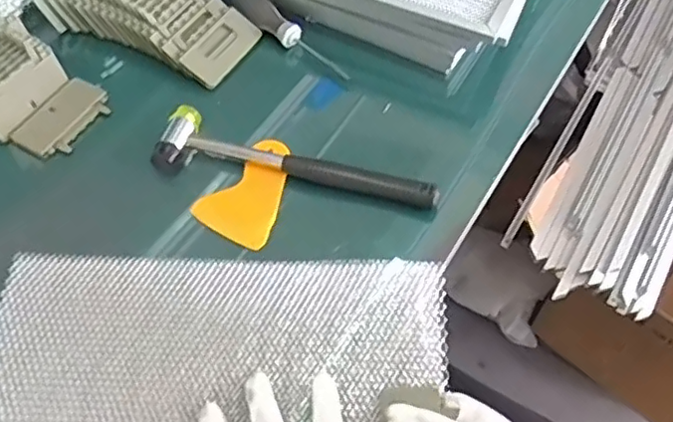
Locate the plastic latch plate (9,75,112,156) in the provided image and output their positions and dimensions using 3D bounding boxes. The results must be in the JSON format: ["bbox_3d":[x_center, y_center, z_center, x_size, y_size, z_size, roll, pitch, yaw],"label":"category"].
[{"bbox_3d":[-0.248,-0.084,0.583,0.053,0.019,0.084,26,62,17],"label":"plastic latch plate"}]

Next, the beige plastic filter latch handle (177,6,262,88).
[{"bbox_3d":[-0.111,-0.160,0.616,0.043,0.007,0.085,36,63,-1],"label":"beige plastic filter latch handle"}]

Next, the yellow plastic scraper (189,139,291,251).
[{"bbox_3d":[-0.067,-0.018,0.539,0.067,0.007,0.100,28,63,18],"label":"yellow plastic scraper"}]

